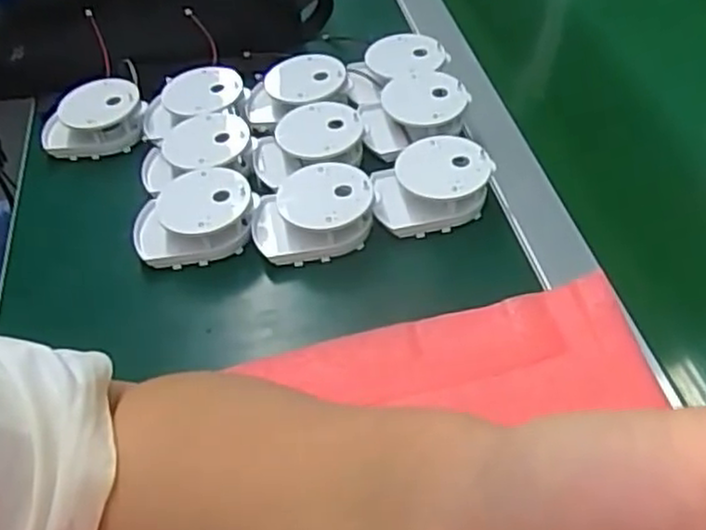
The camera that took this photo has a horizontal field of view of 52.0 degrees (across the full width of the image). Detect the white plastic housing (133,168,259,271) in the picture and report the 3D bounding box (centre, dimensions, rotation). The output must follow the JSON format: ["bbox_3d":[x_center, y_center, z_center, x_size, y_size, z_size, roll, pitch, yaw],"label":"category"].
[{"bbox_3d":[-0.110,-0.029,0.507,0.086,0.047,0.060,-8,47,-2],"label":"white plastic housing"}]

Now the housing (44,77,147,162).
[{"bbox_3d":[-0.214,-0.119,0.595,0.086,0.035,0.064,-22,49,-15],"label":"housing"}]

